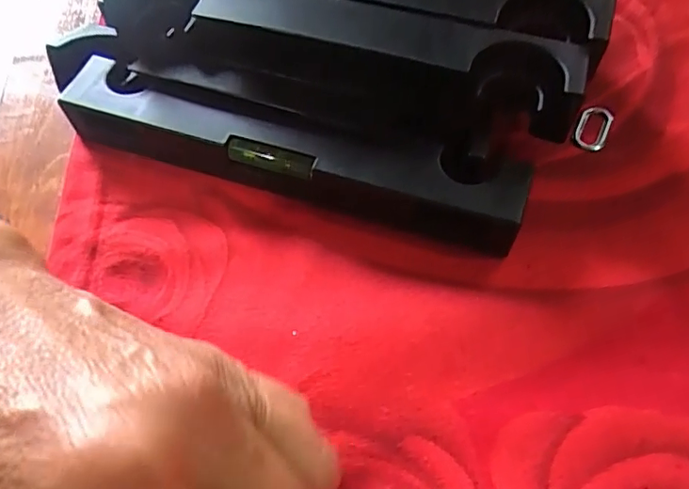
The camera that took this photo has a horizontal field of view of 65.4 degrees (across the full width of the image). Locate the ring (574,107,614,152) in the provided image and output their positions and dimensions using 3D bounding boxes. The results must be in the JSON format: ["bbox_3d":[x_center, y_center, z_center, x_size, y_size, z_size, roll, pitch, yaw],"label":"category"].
[{"bbox_3d":[0.112,-0.052,0.242,0.013,0.004,0.027,22,61,16],"label":"ring"}]

